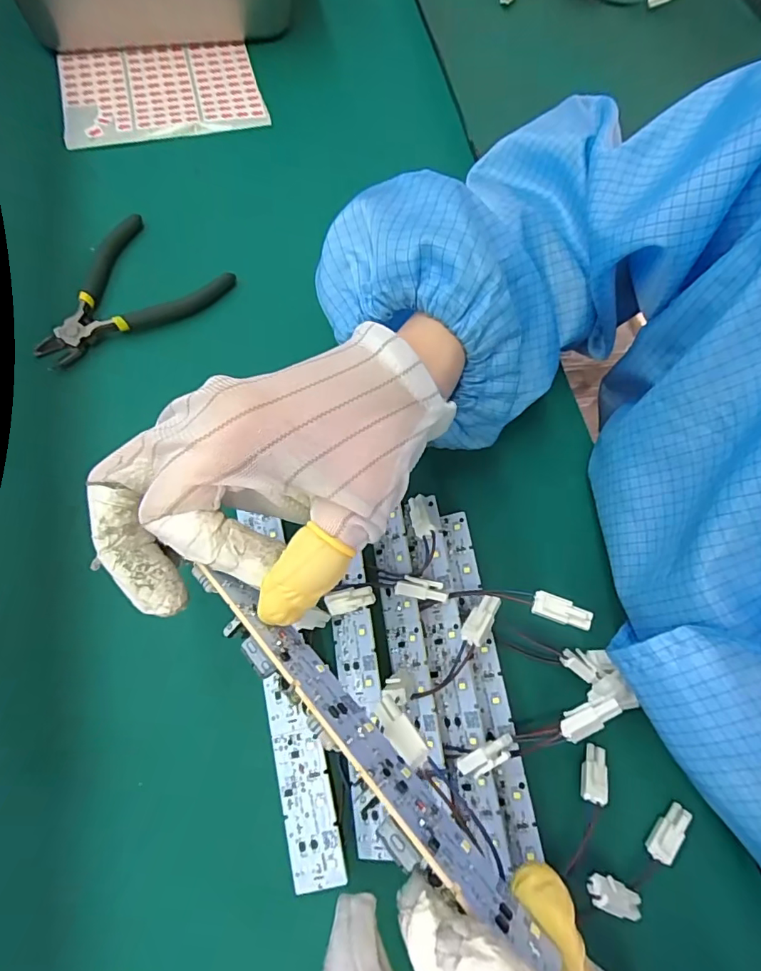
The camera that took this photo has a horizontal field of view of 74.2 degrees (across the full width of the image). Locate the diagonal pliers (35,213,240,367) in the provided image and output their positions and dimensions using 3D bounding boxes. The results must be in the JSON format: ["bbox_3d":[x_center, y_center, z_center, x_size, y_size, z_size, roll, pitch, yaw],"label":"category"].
[{"bbox_3d":[-0.173,-0.124,0.331,0.088,0.017,0.120,38,70,18],"label":"diagonal pliers"}]

